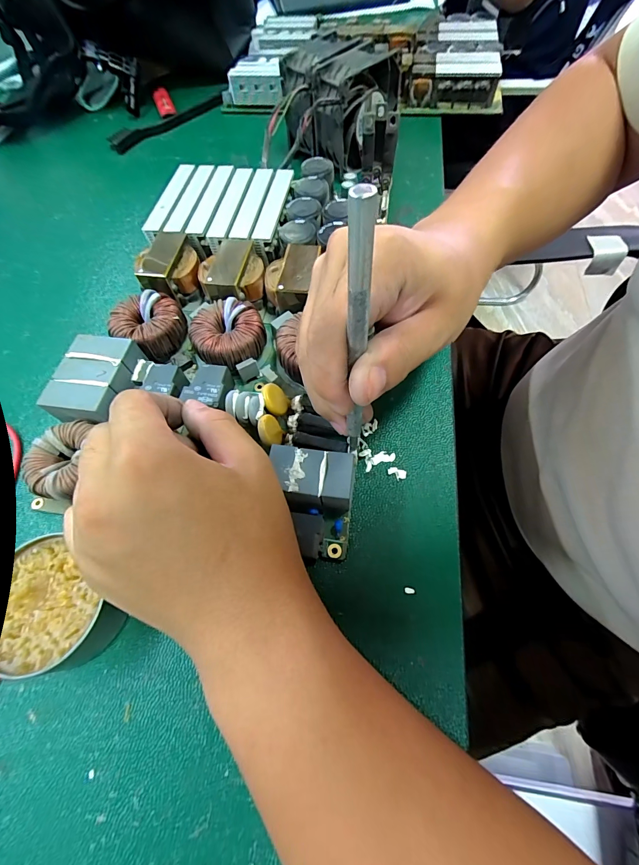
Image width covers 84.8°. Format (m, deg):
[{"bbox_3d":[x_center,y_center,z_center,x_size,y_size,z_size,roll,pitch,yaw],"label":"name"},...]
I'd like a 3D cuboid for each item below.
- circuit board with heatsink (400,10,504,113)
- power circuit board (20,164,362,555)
[{"bbox_3d":[0.162,-0.461,0.436,0.112,0.040,0.172,5,64,6],"label":"circuit board with heatsink"},{"bbox_3d":[-0.059,-0.090,0.262,0.189,0.037,0.318,6,64,6],"label":"power circuit board"}]

